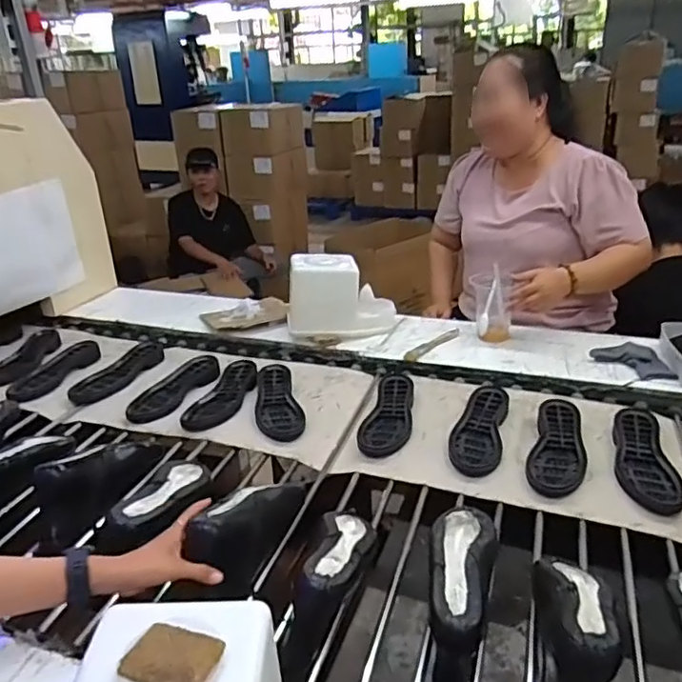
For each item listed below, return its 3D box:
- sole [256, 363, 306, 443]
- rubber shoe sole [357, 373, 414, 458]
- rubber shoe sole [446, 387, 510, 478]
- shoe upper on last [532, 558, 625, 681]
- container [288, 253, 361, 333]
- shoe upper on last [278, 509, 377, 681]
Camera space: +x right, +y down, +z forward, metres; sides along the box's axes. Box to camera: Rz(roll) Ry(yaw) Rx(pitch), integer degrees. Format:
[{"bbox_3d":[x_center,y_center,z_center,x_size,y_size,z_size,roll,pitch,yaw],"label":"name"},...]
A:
[{"bbox_3d":[-0.129,0.117,1.225,0.088,0.036,0.233,-7,25,-9],"label":"sole"},{"bbox_3d":[0.096,0.133,1.165,0.089,0.025,0.251,5,26,16],"label":"rubber shoe sole"},{"bbox_3d":[0.250,0.153,1.097,0.088,0.025,0.241,6,26,18],"label":"rubber shoe sole"},{"bbox_3d":[0.248,0.317,0.645,0.073,0.127,0.220,4,27,17],"label":"shoe upper on last"},{"bbox_3d":[-0.040,-0.114,1.418,0.165,0.162,0.093,-1,25,3],"label":"container"},{"bbox_3d":[-0.006,0.288,0.751,0.081,0.111,0.256,1,26,9],"label":"shoe upper on last"}]

